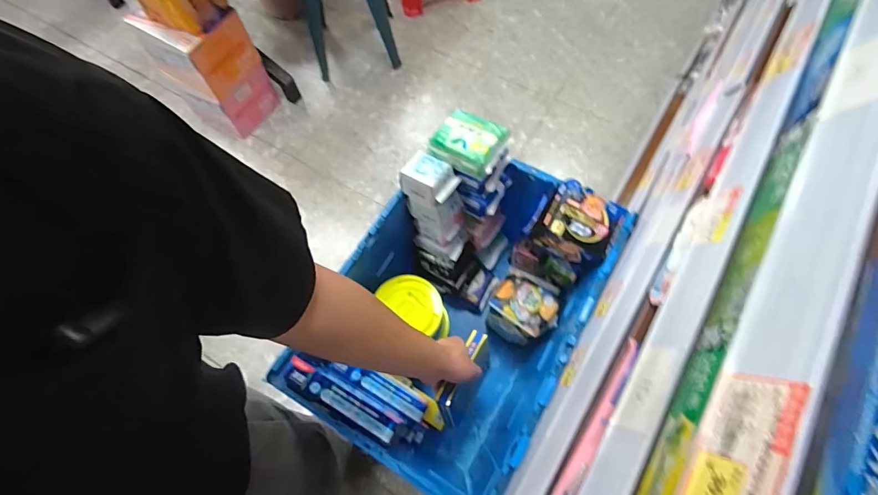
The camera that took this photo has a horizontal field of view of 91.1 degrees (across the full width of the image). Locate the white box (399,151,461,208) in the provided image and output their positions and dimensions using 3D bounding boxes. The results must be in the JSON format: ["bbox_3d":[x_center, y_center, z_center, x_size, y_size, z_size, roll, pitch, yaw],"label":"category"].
[{"bbox_3d":[-0.017,-0.123,0.799,0.094,0.069,0.071,27,71,15],"label":"white box"}]

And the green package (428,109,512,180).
[{"bbox_3d":[0.056,-0.195,0.779,0.120,0.044,0.102,25,70,14],"label":"green package"}]

